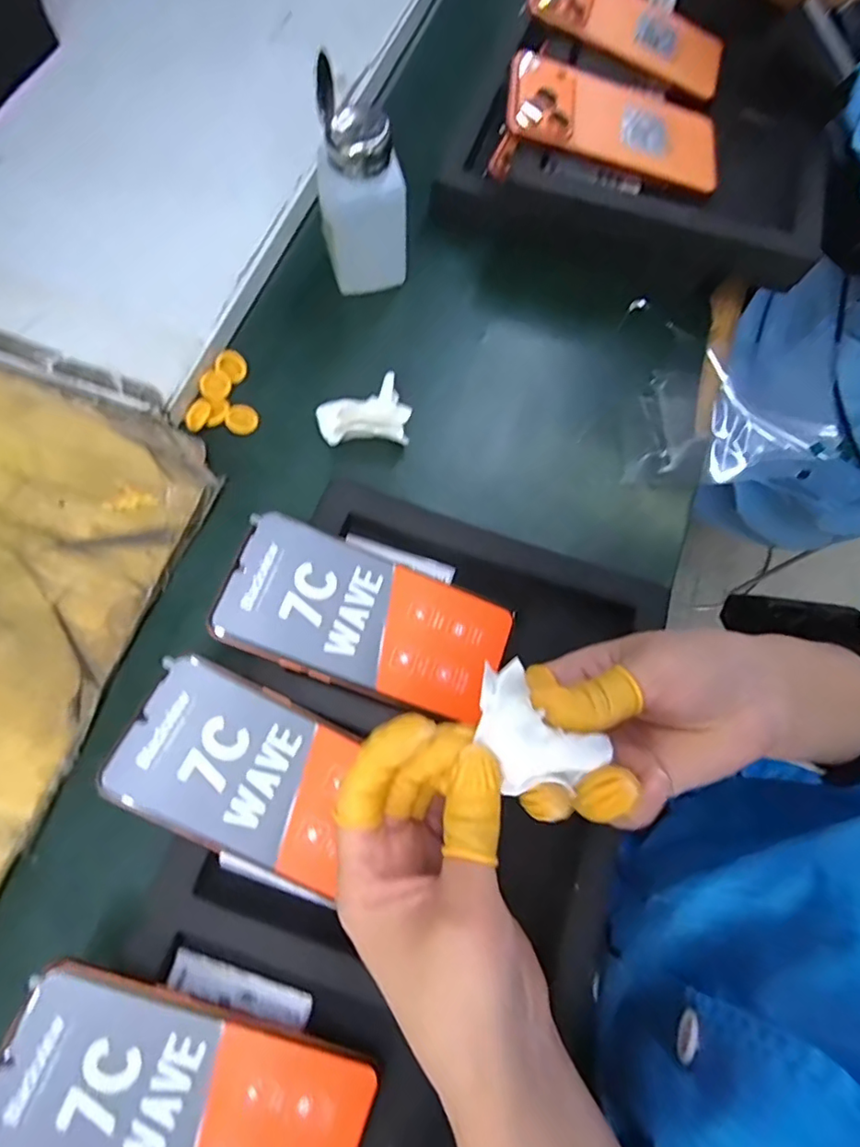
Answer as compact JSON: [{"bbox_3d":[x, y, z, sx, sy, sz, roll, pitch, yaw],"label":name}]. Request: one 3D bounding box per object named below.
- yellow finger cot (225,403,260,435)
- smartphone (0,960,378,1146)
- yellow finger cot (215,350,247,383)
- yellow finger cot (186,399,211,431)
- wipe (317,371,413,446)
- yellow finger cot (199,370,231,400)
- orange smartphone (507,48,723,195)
[{"bbox_3d":[-0.126,-0.104,0.374,0.020,0.007,0.021,24,78,-24],"label":"yellow finger cot"},{"bbox_3d":[-0.107,0.236,0.245,0.160,0.005,0.077,27,73,-8],"label":"smartphone"},{"bbox_3d":[-0.136,-0.143,0.382,0.022,0.004,0.019,42,72,-11],"label":"yellow finger cot"},{"bbox_3d":[-0.154,-0.105,0.367,0.015,0.004,0.022,26,74,6],"label":"yellow finger cot"},{"bbox_3d":[-0.045,-0.105,0.375,0.059,0.018,0.045,-16,74,-7],"label":"wipe"},{"bbox_3d":[-0.145,-0.127,0.376,0.020,0.005,0.021,-31,76,-11],"label":"yellow finger cot"},{"bbox_3d":[0.128,-0.311,0.383,0.154,0.009,0.062,13,85,-8],"label":"orange smartphone"}]

